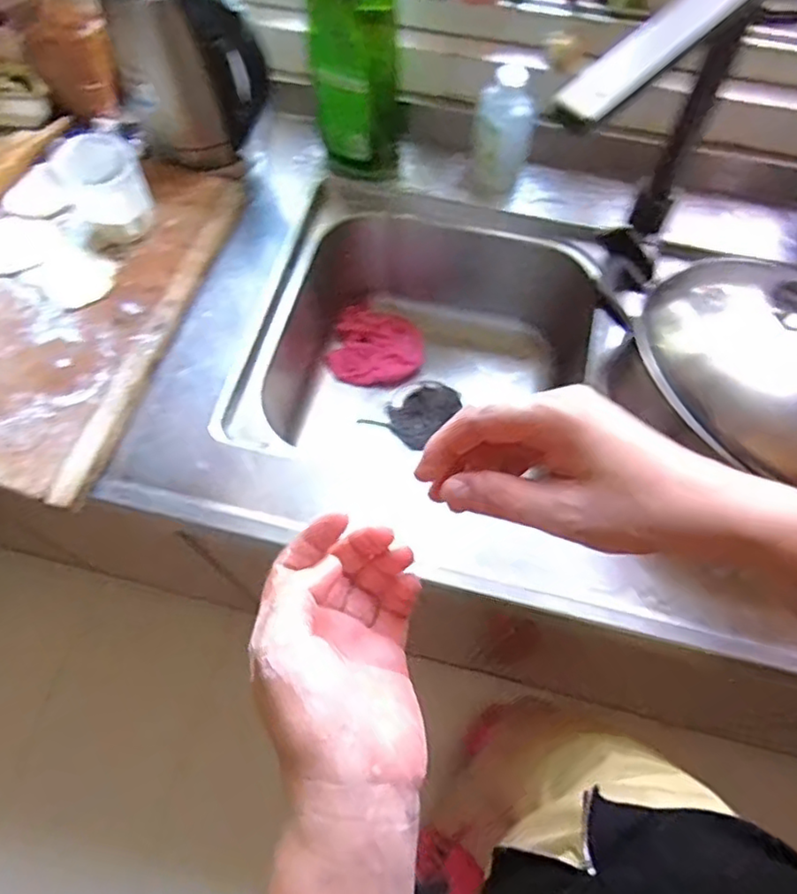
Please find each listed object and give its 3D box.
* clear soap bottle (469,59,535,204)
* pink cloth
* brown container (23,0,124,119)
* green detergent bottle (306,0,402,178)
[{"bbox_3d":[0.123,-0.377,0.765,0.067,0.151,0.058,13,65,5],"label":"clear soap bottle"},{"bbox_3d":[-0.030,-0.143,0.933,0.130,0.024,0.114,16,84,6],"label":"pink cloth"},{"bbox_3d":[-0.403,-0.487,0.805,0.094,0.110,0.106,-29,68,-14],"label":"brown container"},{"bbox_3d":[-0.046,-0.437,0.712,0.103,0.273,0.077,2,64,0],"label":"green detergent bottle"}]

